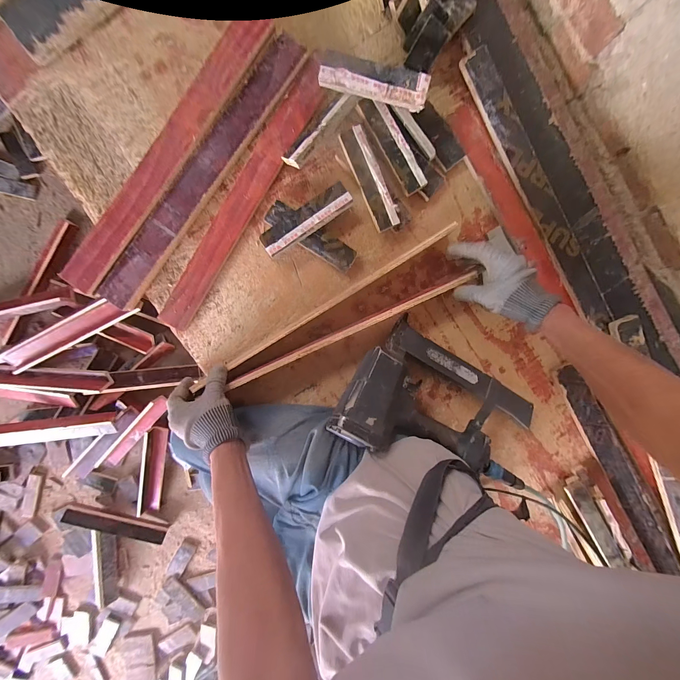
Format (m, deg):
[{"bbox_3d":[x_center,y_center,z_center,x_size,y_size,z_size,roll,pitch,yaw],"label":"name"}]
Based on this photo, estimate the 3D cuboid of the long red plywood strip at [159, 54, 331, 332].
[{"bbox_3d":[-0.158,-0.226,0.483,0.050,0.017,0.480,32,95,-6],"label":"long red plywood strip"}]

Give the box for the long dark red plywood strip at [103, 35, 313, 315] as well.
[{"bbox_3d":[-0.223,-0.257,0.462,0.050,0.016,0.486,37,95,-12],"label":"long dark red plywood strip"}]

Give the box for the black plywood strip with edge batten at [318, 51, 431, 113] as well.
[{"bbox_3d":[0.051,-0.389,0.431,0.161,0.020,0.045,15,93,-5],"label":"black plywood strip with edge batten"}]

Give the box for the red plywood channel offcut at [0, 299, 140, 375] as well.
[{"bbox_3d":[-0.988,-0.018,1.045,0.506,0.056,0.097,-26,96,-1],"label":"red plywood channel offcut"}]

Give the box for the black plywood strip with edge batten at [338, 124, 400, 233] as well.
[{"bbox_3d":[0.049,-0.263,0.482,0.038,0.032,0.159,-25,98,1],"label":"black plywood strip with edge batten"}]

